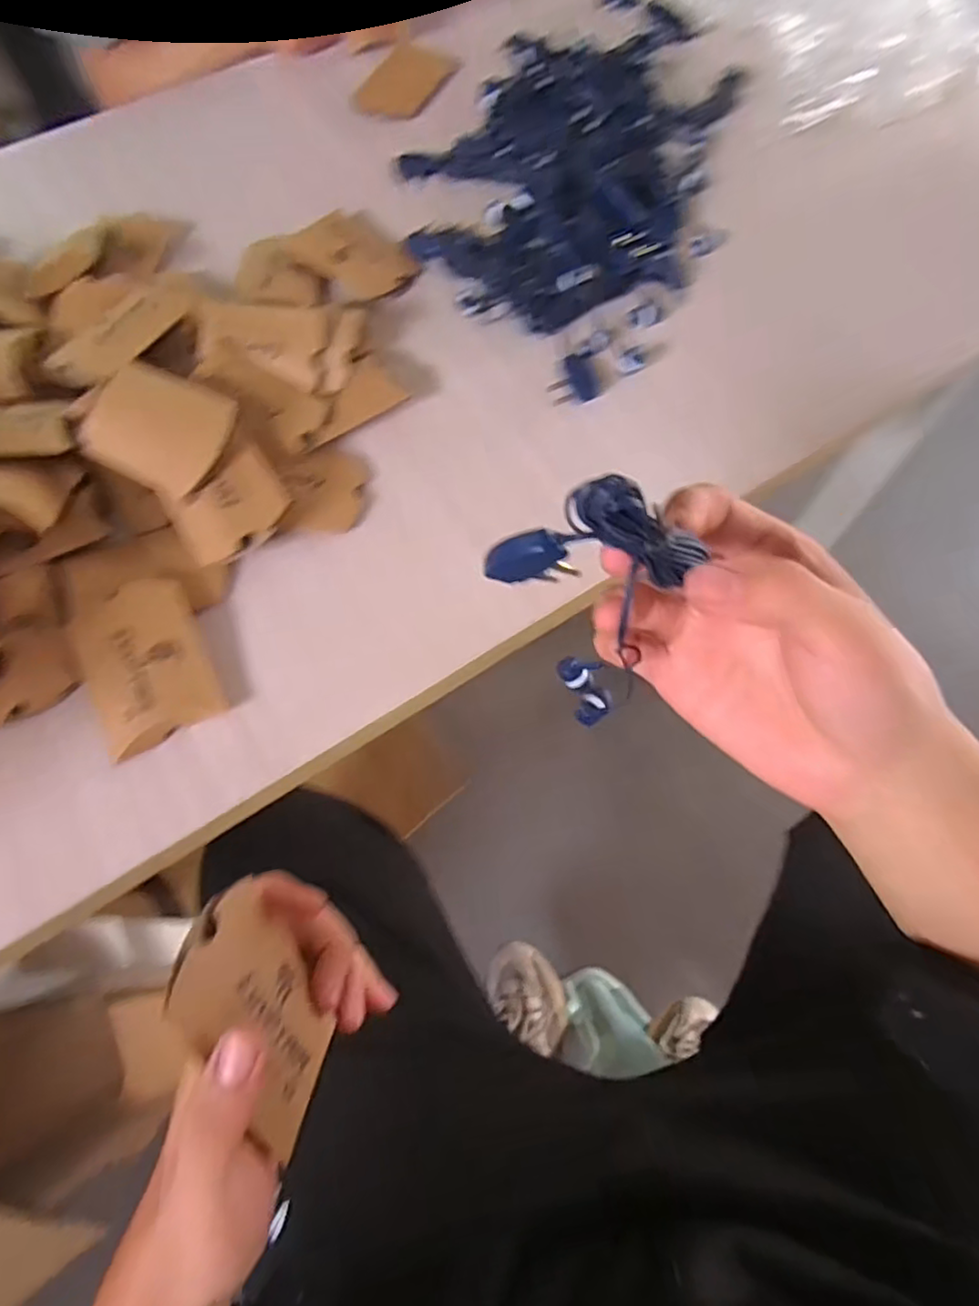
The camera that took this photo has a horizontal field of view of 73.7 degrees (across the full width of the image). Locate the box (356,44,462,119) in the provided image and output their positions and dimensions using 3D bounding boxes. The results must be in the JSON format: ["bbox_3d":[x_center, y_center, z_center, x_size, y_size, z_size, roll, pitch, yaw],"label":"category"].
[{"bbox_3d":[-0.069,-0.470,0.537,0.059,0.008,0.085,30,71,14],"label":"box"}]

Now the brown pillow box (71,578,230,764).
[{"bbox_3d":[-0.176,0.005,0.337,0.059,0.016,0.084,-23,68,-8],"label":"brown pillow box"}]

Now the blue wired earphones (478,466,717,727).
[{"bbox_3d":[0.033,-0.013,0.239,0.066,0.144,0.019,9,63,8],"label":"blue wired earphones"}]

